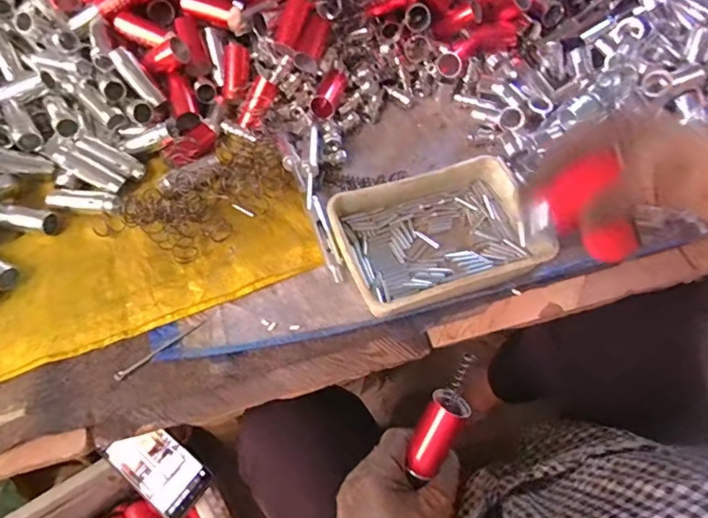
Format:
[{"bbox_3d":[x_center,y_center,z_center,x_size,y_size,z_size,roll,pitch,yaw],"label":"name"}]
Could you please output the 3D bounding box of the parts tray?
[{"bbox_3d":[0.086,-0.025,0.478,0.201,0.039,0.137,-17,63,-12],"label":"parts tray"}]

